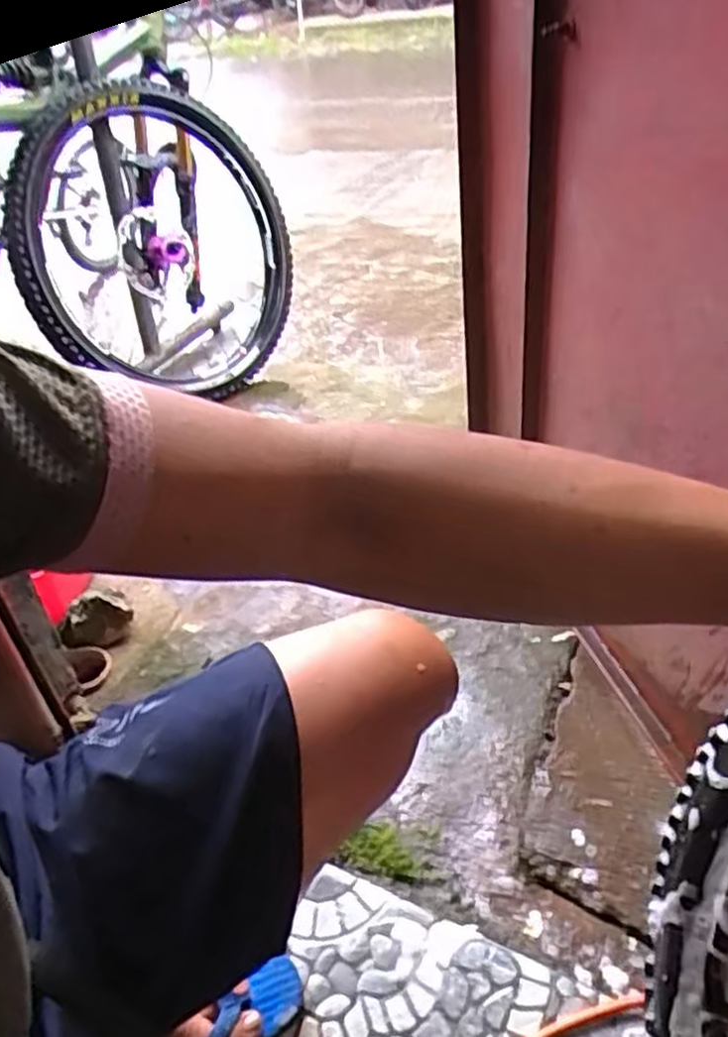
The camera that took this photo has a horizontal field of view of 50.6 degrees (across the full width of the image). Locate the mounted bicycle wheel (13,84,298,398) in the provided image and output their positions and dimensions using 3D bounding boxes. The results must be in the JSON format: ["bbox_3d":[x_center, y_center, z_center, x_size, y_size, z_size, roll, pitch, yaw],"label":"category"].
[{"bbox_3d":[-0.452,-0.583,1.695,0.126,0.650,0.658,11,41,42],"label":"mounted bicycle wheel"}]

